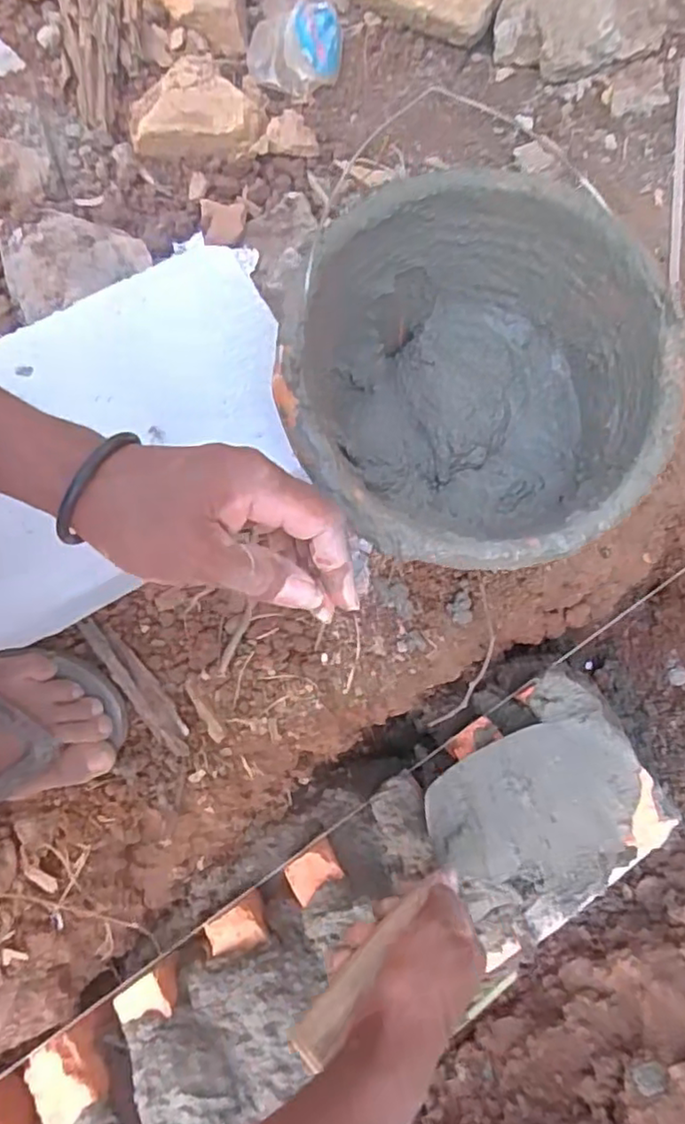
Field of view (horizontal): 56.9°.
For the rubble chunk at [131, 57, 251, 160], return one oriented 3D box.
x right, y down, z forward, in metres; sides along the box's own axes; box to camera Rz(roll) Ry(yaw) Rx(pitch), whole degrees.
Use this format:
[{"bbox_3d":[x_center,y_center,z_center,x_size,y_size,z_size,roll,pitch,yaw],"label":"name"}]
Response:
[{"bbox_3d":[-0.141,-0.424,0.594,0.113,0.042,0.077,2,77,2],"label":"rubble chunk"}]

